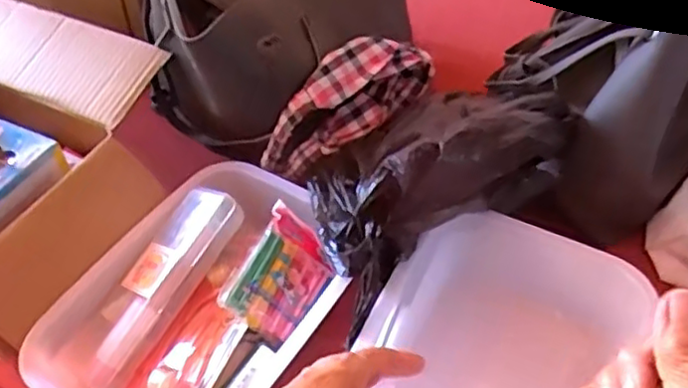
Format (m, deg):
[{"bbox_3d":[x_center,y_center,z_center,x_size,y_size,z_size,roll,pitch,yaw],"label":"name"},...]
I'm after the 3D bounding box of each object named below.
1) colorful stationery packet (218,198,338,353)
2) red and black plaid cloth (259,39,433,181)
[{"bbox_3d":[-0.058,0.077,0.616,0.080,0.017,0.112,43,57,-12],"label":"colorful stationery packet"},{"bbox_3d":[0.004,-0.096,0.690,0.206,0.098,0.060,-36,53,-10],"label":"red and black plaid cloth"}]

